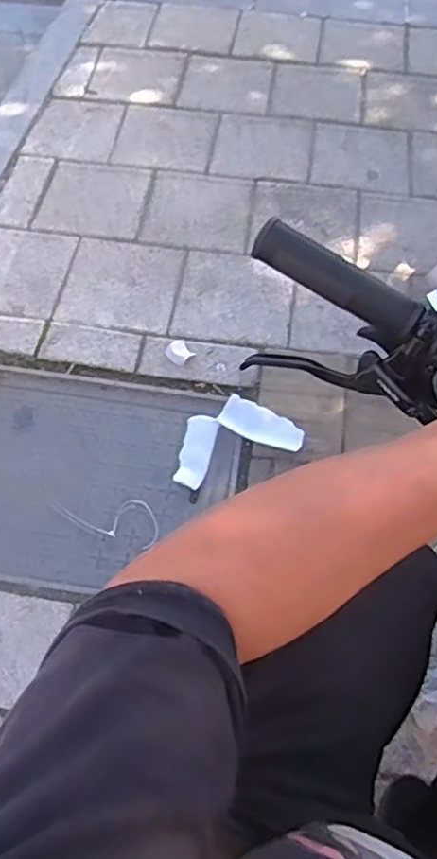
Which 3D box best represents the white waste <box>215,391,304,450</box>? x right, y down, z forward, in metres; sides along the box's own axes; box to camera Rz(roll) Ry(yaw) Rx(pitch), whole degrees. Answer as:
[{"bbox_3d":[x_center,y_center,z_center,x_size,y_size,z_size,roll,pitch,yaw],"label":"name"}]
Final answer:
[{"bbox_3d":[0.085,-0.008,1.250,0.169,0.032,0.075,29,63,15],"label":"white waste"}]

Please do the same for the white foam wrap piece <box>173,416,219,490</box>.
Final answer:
[{"bbox_3d":[-0.042,0.040,1.229,0.059,0.015,0.151,10,60,6],"label":"white foam wrap piece"}]

